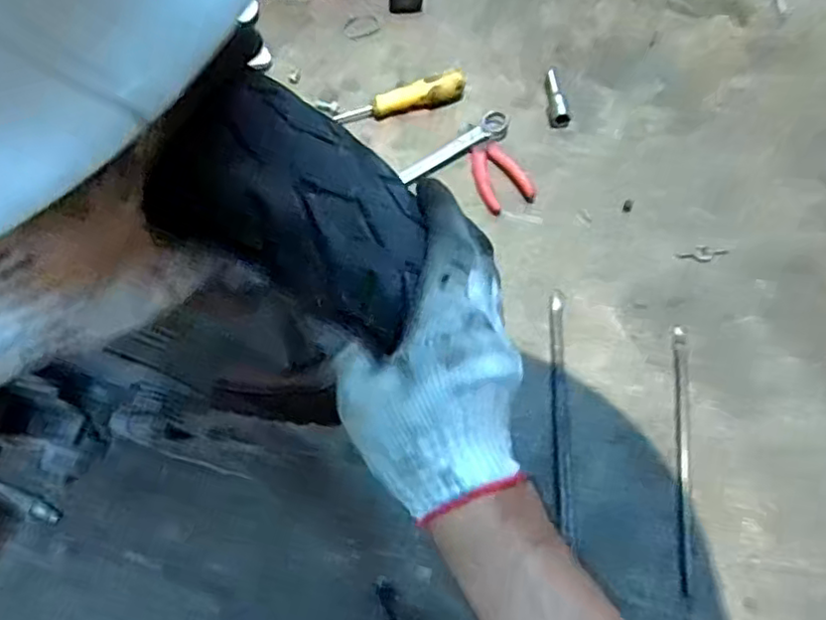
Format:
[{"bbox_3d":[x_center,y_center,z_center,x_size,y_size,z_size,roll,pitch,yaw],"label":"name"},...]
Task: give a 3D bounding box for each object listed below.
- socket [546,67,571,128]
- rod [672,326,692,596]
[{"bbox_3d":[0.172,-0.260,0.781,0.025,0.019,0.088,-6,64,-2],"label":"socket"},{"bbox_3d":[0.250,0.128,0.598,0.013,0.004,0.245,8,65,4],"label":"rod"}]

